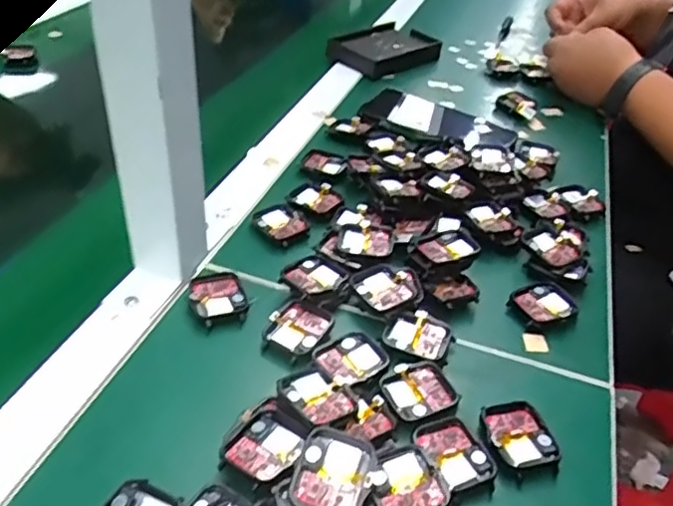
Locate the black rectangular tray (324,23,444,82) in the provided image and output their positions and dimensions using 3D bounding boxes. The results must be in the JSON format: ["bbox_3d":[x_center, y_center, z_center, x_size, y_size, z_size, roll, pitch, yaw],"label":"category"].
[{"bbox_3d":[0.063,-0.271,0.825,0.098,0.031,0.139,31,45,28],"label":"black rectangular tray"}]

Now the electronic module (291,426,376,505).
[{"bbox_3d":[-0.002,0.111,0.309,0.039,0.012,0.039,17,56,12],"label":"electronic module"}]

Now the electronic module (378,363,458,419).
[{"bbox_3d":[0.051,0.083,0.376,0.043,0.009,0.036,-12,42,-20],"label":"electronic module"}]

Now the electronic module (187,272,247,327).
[{"bbox_3d":[-0.083,0.030,0.429,0.036,0.007,0.044,-10,41,-18],"label":"electronic module"}]

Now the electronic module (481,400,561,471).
[{"bbox_3d":[0.106,0.107,0.359,0.037,0.011,0.041,-6,40,-13],"label":"electronic module"}]

